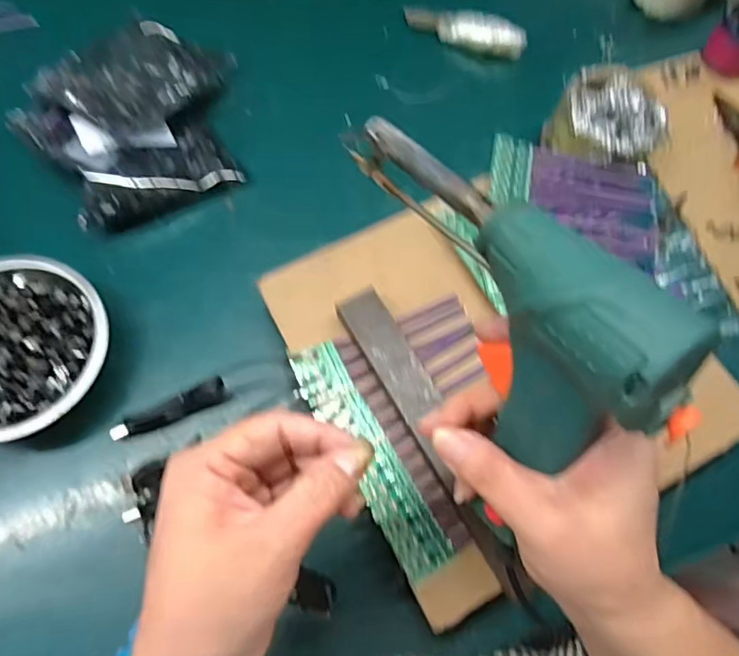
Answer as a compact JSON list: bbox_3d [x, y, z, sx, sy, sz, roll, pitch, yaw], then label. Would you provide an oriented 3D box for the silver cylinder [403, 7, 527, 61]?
[{"bbox_3d":[0.090,-0.289,0.520,0.122,0.021,0.039,27,70,7],"label":"silver cylinder"}]

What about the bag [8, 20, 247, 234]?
[{"bbox_3d":[-0.192,-0.180,0.456,0.186,0.046,0.177,-32,74,-14],"label":"bag"}]

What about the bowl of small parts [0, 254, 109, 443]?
[{"bbox_3d":[-0.245,0.016,0.380,0.126,0.043,0.126,1,69,-3],"label":"bowl of small parts"}]

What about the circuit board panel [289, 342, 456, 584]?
[{"bbox_3d":[-0.002,0.079,0.350,0.033,0.006,0.160,-28,71,-12],"label":"circuit board panel"}]

